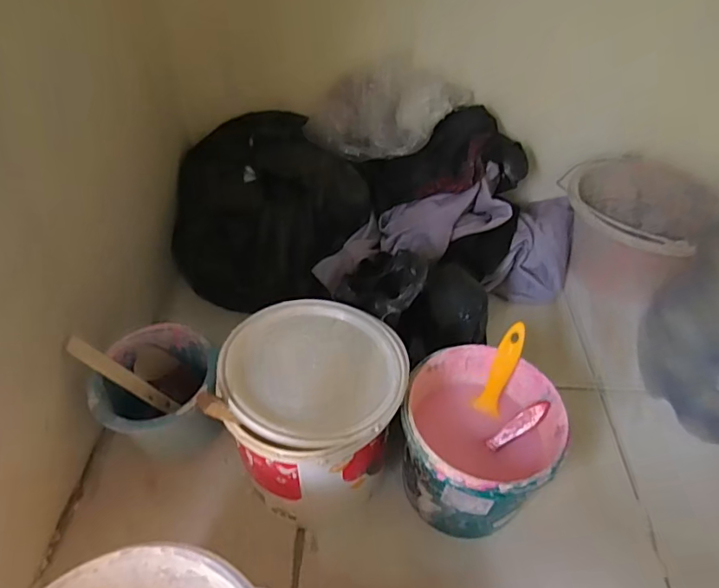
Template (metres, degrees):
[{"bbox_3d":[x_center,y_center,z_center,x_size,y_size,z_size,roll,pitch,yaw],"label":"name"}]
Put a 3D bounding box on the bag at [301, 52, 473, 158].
[{"bbox_3d":[0.048,-0.274,0.750,0.253,0.124,0.110,-1,46,-3],"label":"bag"}]

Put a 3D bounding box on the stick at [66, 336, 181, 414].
[{"bbox_3d":[-0.273,0.099,0.584,0.005,0.144,0.020,-26,32,36],"label":"stick"}]

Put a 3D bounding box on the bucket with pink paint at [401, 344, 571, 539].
[{"bbox_3d":[0.123,0.168,0.547,0.154,0.157,0.155,1,46,-1],"label":"bucket with pink paint"}]

